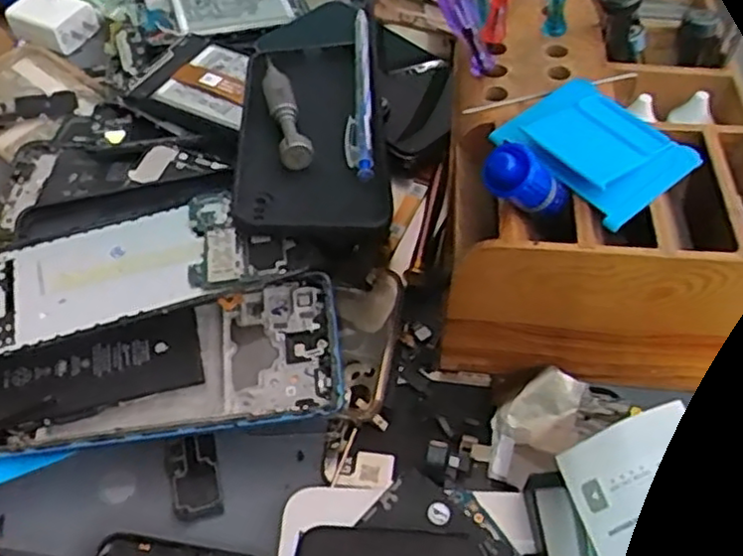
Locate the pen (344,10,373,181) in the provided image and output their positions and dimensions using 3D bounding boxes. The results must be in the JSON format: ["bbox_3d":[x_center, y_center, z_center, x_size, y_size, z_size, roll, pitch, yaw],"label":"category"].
[{"bbox_3d":[-0.008,-0.108,0.405,0.015,0.018,0.132,0,52,-1],"label":"pen"}]

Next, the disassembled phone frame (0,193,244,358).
[{"bbox_3d":[-0.130,-0.004,0.339,0.130,0.007,0.069,-17,52,-11],"label":"disassembled phone frame"}]

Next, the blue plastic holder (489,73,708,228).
[{"bbox_3d":[0.096,-0.058,0.301,0.061,0.016,0.068,-34,57,-22],"label":"blue plastic holder"}]

